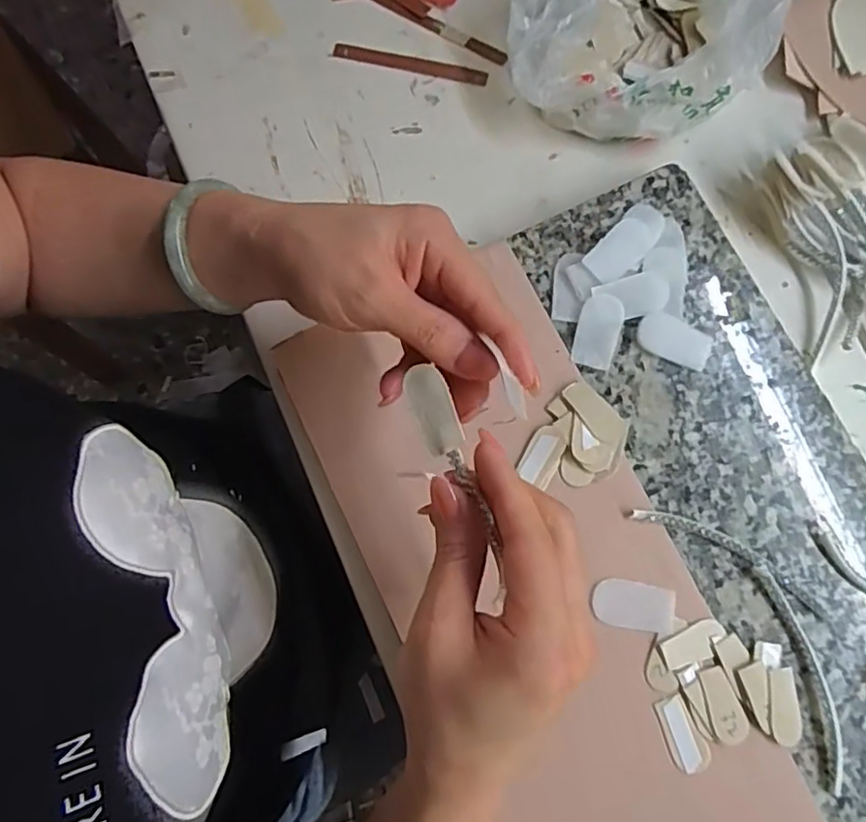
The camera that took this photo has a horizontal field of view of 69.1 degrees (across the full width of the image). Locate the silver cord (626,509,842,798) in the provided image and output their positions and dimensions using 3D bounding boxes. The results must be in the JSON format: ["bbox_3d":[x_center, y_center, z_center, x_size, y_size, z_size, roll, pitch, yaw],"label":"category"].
[{"bbox_3d":[0.176,0.114,0.339,0.046,0.005,0.169,-35,80,-5],"label":"silver cord"}]

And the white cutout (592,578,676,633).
[{"bbox_3d":[0.109,0.105,0.340,0.043,0.004,0.024,9,79,3],"label":"white cutout"}]

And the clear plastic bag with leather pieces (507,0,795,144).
[{"bbox_3d":[0.135,-0.257,0.401,0.159,0.070,0.152,10,79,3],"label":"clear plastic bag with leather pieces"}]

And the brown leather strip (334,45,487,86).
[{"bbox_3d":[-0.015,-0.240,0.436,0.107,0.005,0.013,14,80,4],"label":"brown leather strip"}]

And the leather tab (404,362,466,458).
[{"bbox_3d":[0.000,0.001,0.251,0.015,0.008,0.033,-21,89,-3],"label":"leather tab"}]

